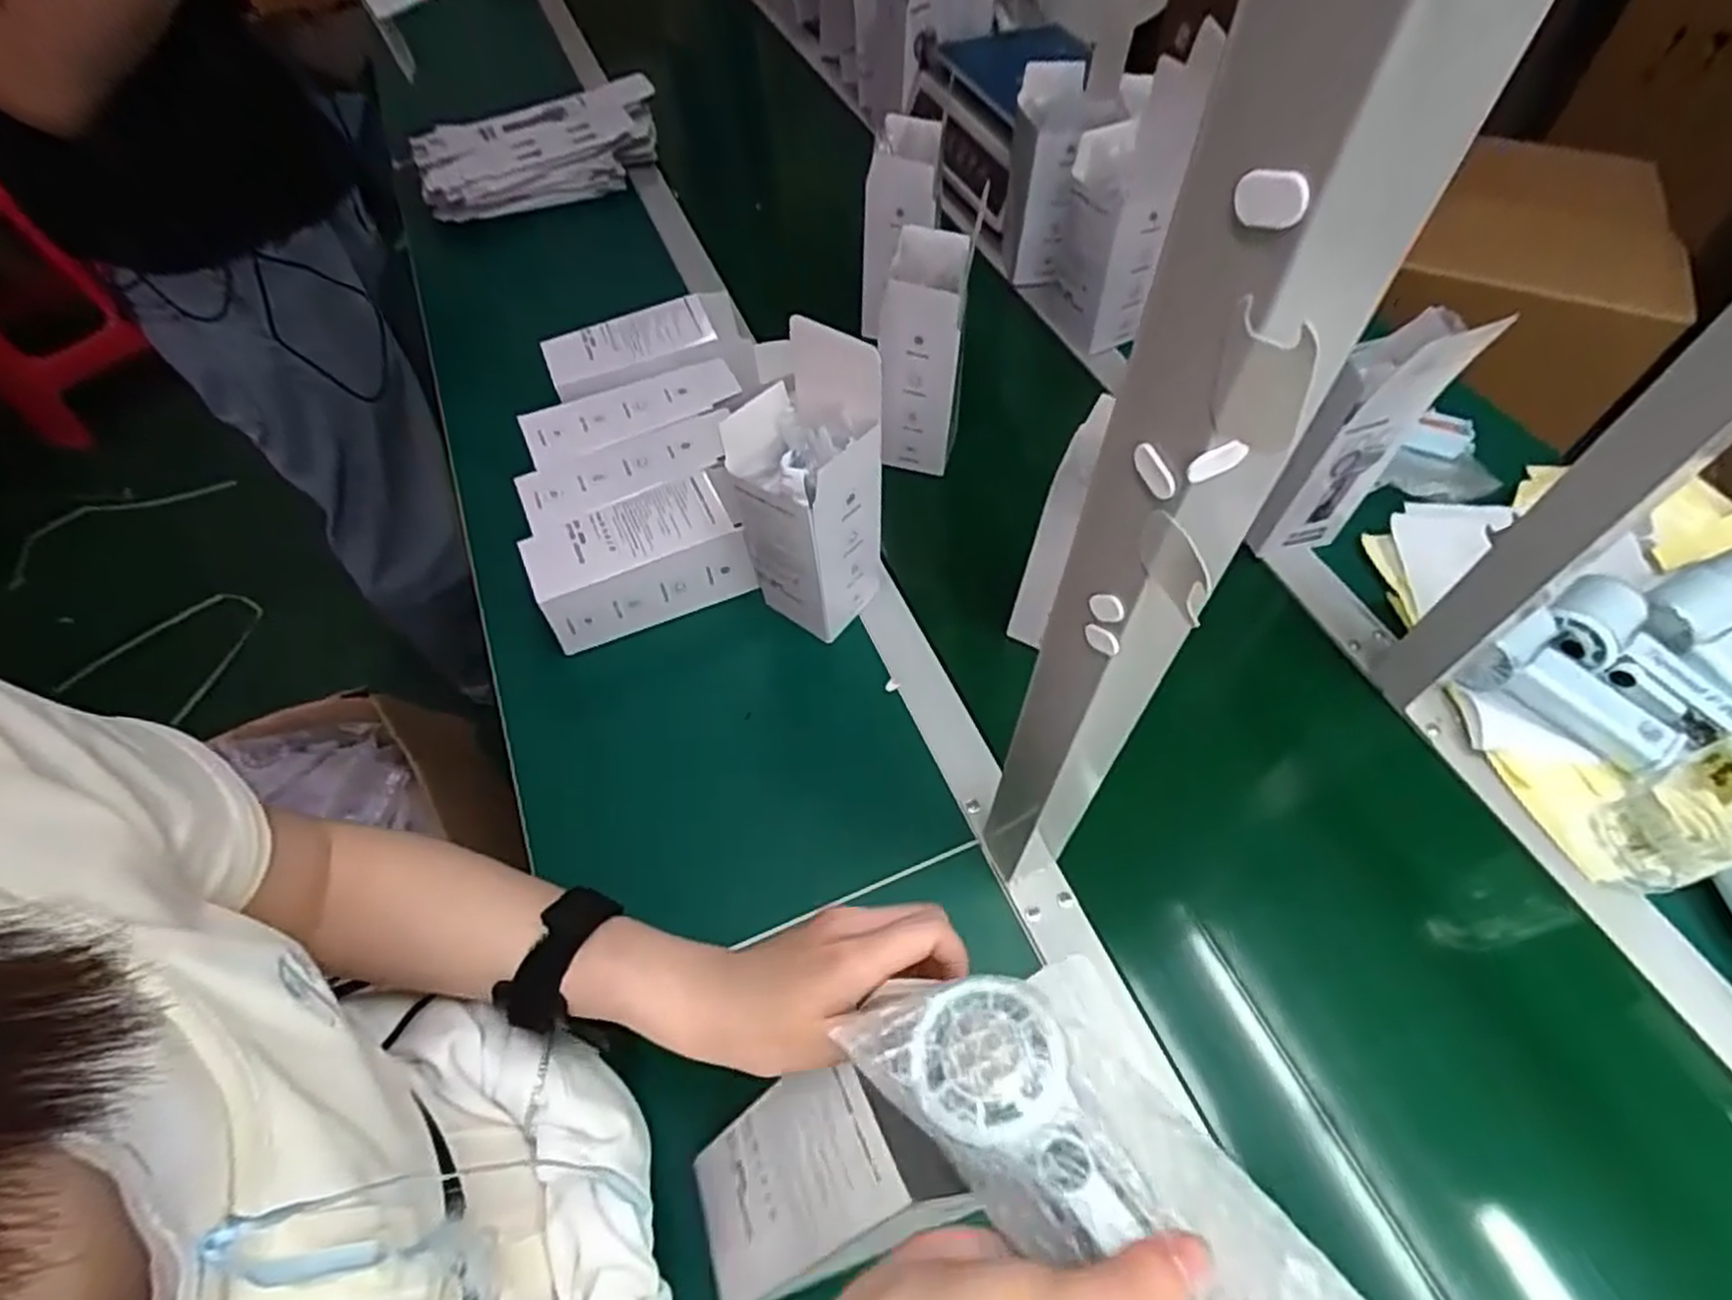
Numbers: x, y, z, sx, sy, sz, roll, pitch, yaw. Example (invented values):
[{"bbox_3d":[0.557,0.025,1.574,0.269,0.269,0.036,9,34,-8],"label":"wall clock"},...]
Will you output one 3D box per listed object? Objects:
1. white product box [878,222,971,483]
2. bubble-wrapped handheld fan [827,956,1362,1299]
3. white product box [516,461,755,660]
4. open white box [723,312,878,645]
[{"bbox_3d":[0.050,-0.254,0.701,0.064,0.194,0.089,7,58,7],"label":"white product box"},{"bbox_3d":[0.081,0.172,0.256,0.076,0.047,0.184,-37,42,-20],"label":"bubble-wrapped handheld fan"},{"bbox_3d":[-0.181,-0.076,0.656,0.181,0.069,0.081,-21,59,-11],"label":"white product box"},{"bbox_3d":[-0.046,-0.112,0.577,0.102,0.233,0.069,24,61,17],"label":"open white box"}]

